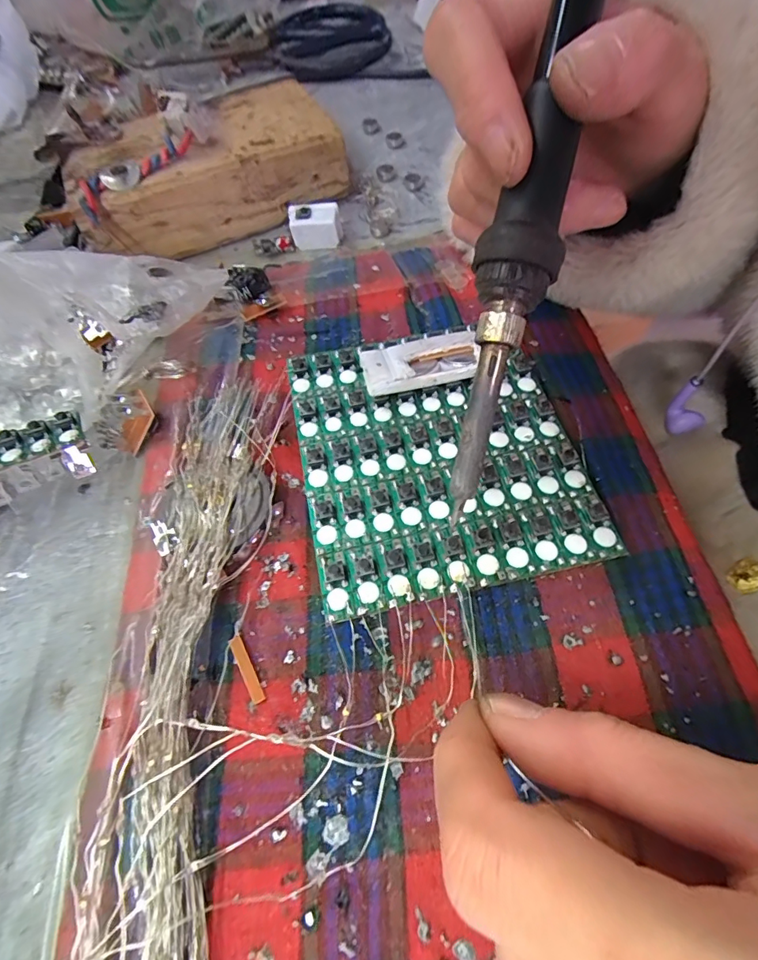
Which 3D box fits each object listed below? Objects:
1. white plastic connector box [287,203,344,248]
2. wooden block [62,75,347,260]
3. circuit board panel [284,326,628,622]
[{"bbox_3d":[-0.034,-0.137,0.252,0.027,0.019,0.011,-4,60,3],"label":"white plastic connector box"},{"bbox_3d":[-0.096,-0.173,0.263,0.143,0.043,0.082,-30,63,-12],"label":"wooden block"},{"bbox_3d":[0.019,-0.013,0.167,0.093,0.005,0.105,-13,61,-3],"label":"circuit board panel"}]

